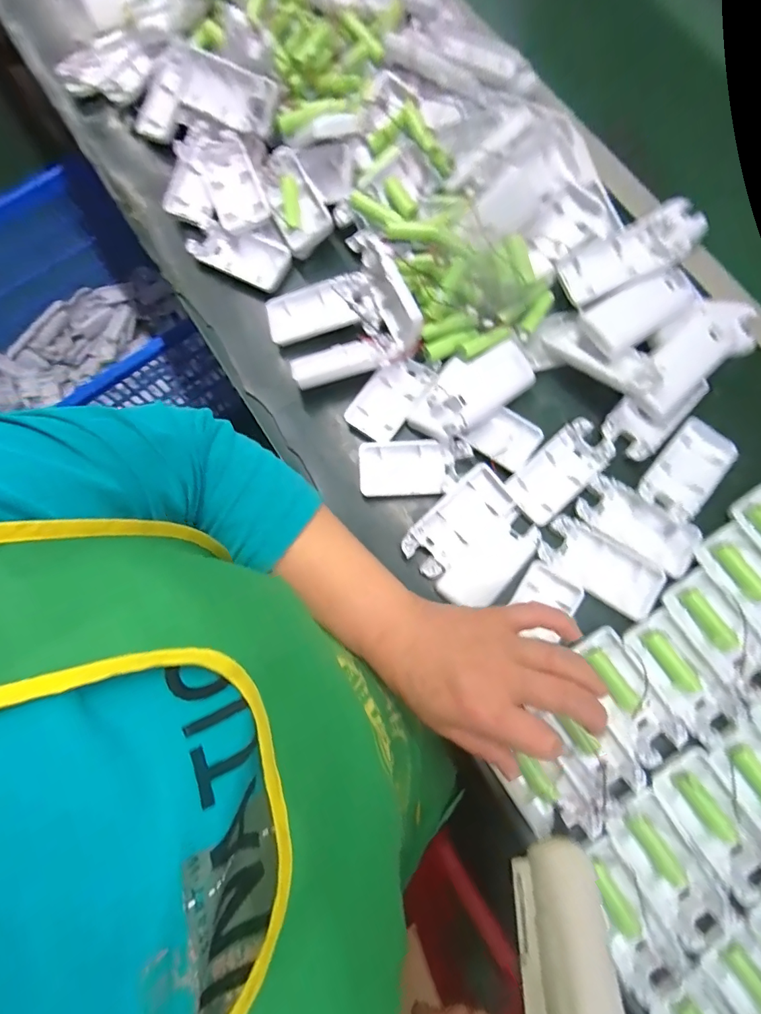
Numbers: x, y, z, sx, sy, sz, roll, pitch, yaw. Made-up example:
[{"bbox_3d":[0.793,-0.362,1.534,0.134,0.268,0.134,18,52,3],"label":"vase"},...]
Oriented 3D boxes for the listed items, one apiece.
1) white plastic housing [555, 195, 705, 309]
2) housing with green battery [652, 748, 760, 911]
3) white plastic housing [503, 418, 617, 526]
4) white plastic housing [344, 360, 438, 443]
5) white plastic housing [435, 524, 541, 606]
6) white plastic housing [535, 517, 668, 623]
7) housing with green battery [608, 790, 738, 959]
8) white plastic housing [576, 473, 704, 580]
[{"bbox_3d":[0.208,-0.210,0.377,0.113,0.017,0.049,-26,81,9],"label":"white plastic housing"},{"bbox_3d":[0.240,0.230,0.326,0.049,0.032,0.100,-27,80,-3],"label":"housing with green battery"},{"bbox_3d":[0.150,-0.029,0.380,0.092,0.016,0.047,-42,80,-7],"label":"white plastic housing"},{"bbox_3d":[0.009,-0.096,0.395,0.048,0.018,0.079,38,82,9],"label":"white plastic housing"},{"bbox_3d":[0.091,0.049,0.368,0.090,0.011,0.041,-40,79,-6],"label":"white plastic housing"},{"bbox_3d":[0.177,0.048,0.362,0.094,0.010,0.045,32,81,8],"label":"white plastic housing"},{"bbox_3d":[0.204,0.257,0.319,0.043,0.025,0.096,-33,79,-5],"label":"housing with green battery"},{"bbox_3d":[0.209,0.014,0.362,0.095,0.018,0.045,35,81,9],"label":"white plastic housing"}]

